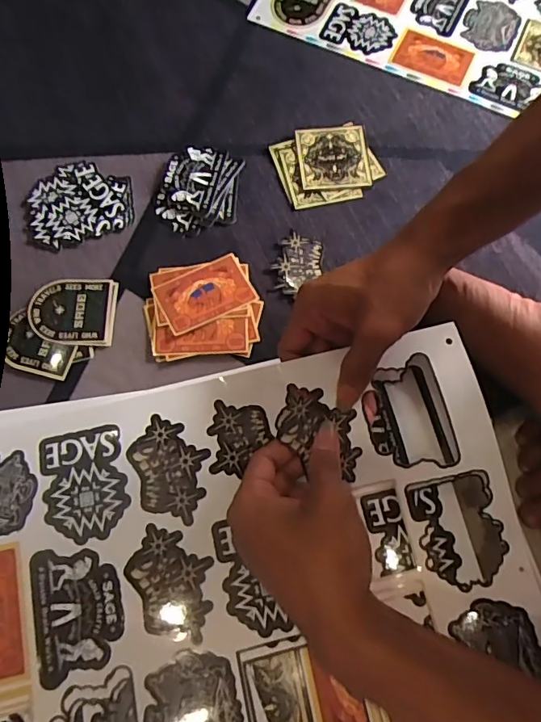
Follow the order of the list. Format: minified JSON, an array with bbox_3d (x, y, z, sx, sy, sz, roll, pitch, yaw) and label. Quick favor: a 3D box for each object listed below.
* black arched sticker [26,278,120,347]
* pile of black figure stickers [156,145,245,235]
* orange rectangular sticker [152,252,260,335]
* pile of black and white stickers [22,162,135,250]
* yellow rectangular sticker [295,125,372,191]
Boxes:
[{"bbox_3d":[-0.171,-0.044,0.417,0.070,0.004,0.062,2,70,-5],"label":"black arched sticker"},{"bbox_3d":[-0.068,-0.162,0.455,0.074,0.005,0.089,7,76,0],"label":"pile of black figure stickers"},{"bbox_3d":[-0.057,-0.060,0.421,0.079,0.006,0.053,-26,74,-9],"label":"orange rectangular sticker"},{"bbox_3d":[-0.181,-0.150,0.451,0.097,0.005,0.084,-21,74,-7],"label":"pile of black and white stickers"},{"bbox_3d":[0.062,-0.199,0.470,0.067,0.004,0.067,-6,78,-3],"label":"yellow rectangular sticker"}]

